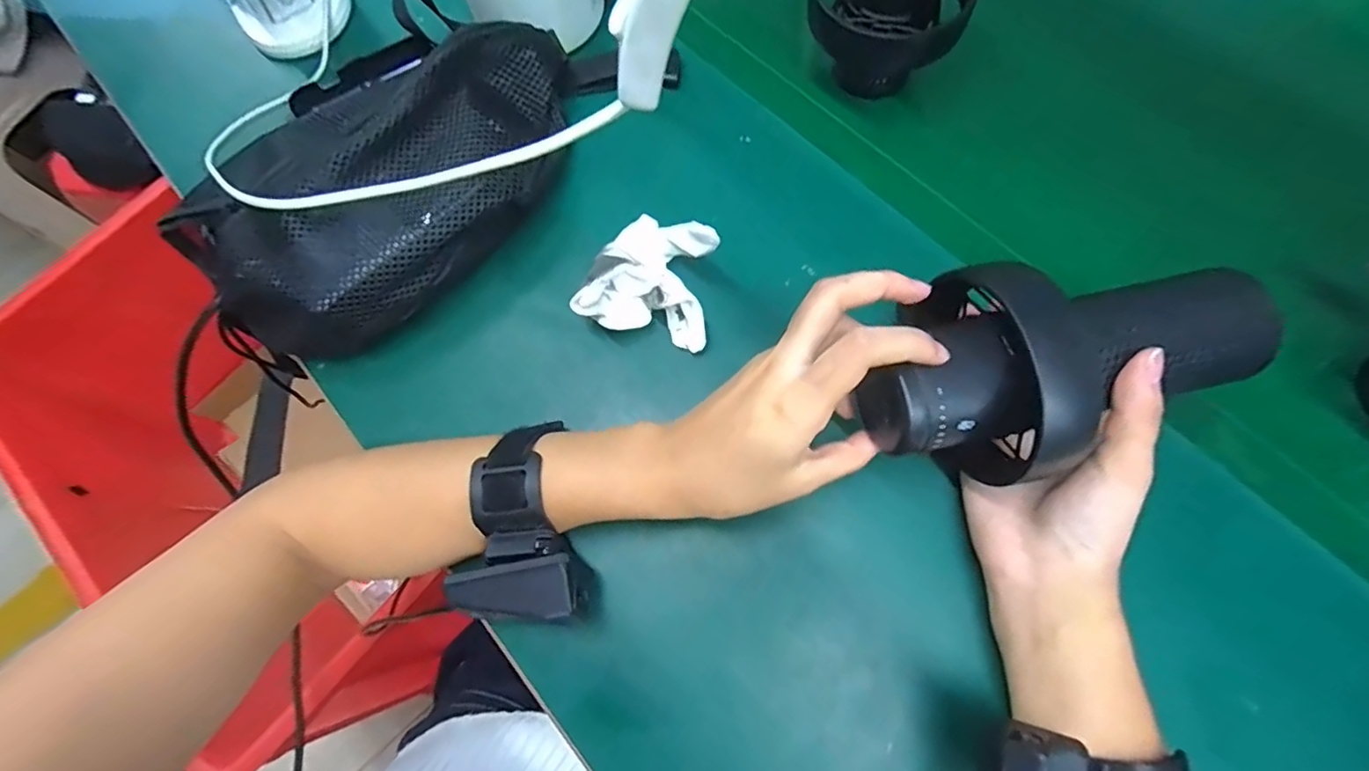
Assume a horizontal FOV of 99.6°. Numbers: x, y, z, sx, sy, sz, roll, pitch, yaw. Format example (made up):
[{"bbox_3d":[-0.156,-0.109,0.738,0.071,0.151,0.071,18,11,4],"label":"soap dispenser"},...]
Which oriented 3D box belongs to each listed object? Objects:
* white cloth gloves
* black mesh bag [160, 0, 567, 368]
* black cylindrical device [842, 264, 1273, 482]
[{"bbox_3d":[-0.017,-0.061,0.351,0.076,0.050,0.070,18,77,11],"label":"white cloth gloves"},{"bbox_3d":[-0.179,-0.124,0.361,0.267,0.078,0.136,-37,73,-5],"label":"black mesh bag"},{"bbox_3d":[0.169,-0.007,0.274,0.179,0.086,0.086,-14,74,-5],"label":"black cylindrical device"}]

